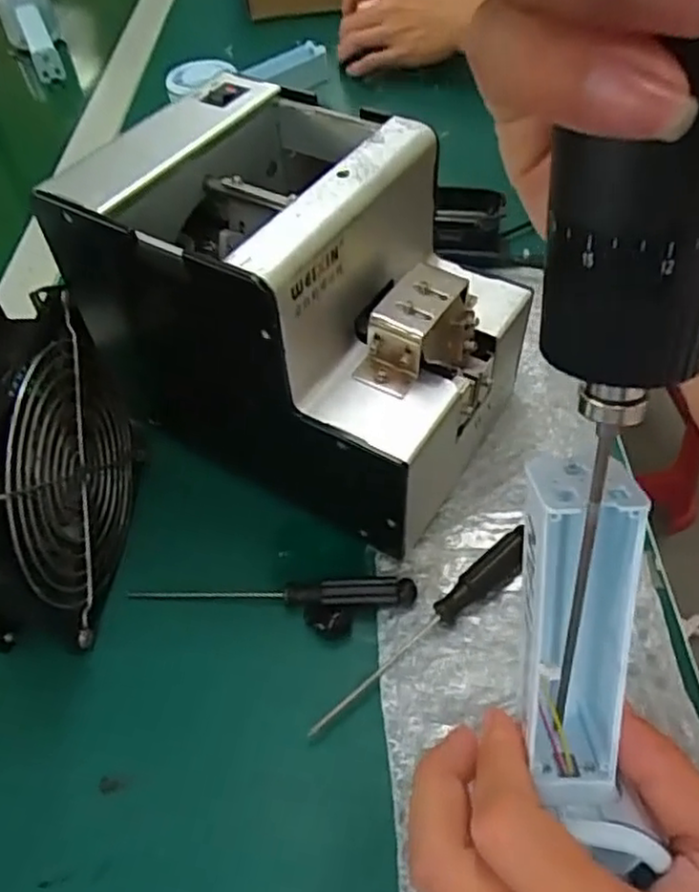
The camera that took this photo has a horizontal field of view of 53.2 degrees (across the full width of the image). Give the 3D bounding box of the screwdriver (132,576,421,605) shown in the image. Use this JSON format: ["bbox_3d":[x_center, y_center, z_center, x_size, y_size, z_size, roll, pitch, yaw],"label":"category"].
[{"bbox_3d":[-0.036,0.068,0.317,0.131,0.010,0.012,-2,50,4],"label":"screwdriver"}]

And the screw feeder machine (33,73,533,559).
[{"bbox_3d":[-0.012,-0.061,0.333,0.159,0.144,0.121,24,56,23],"label":"screw feeder machine"}]

